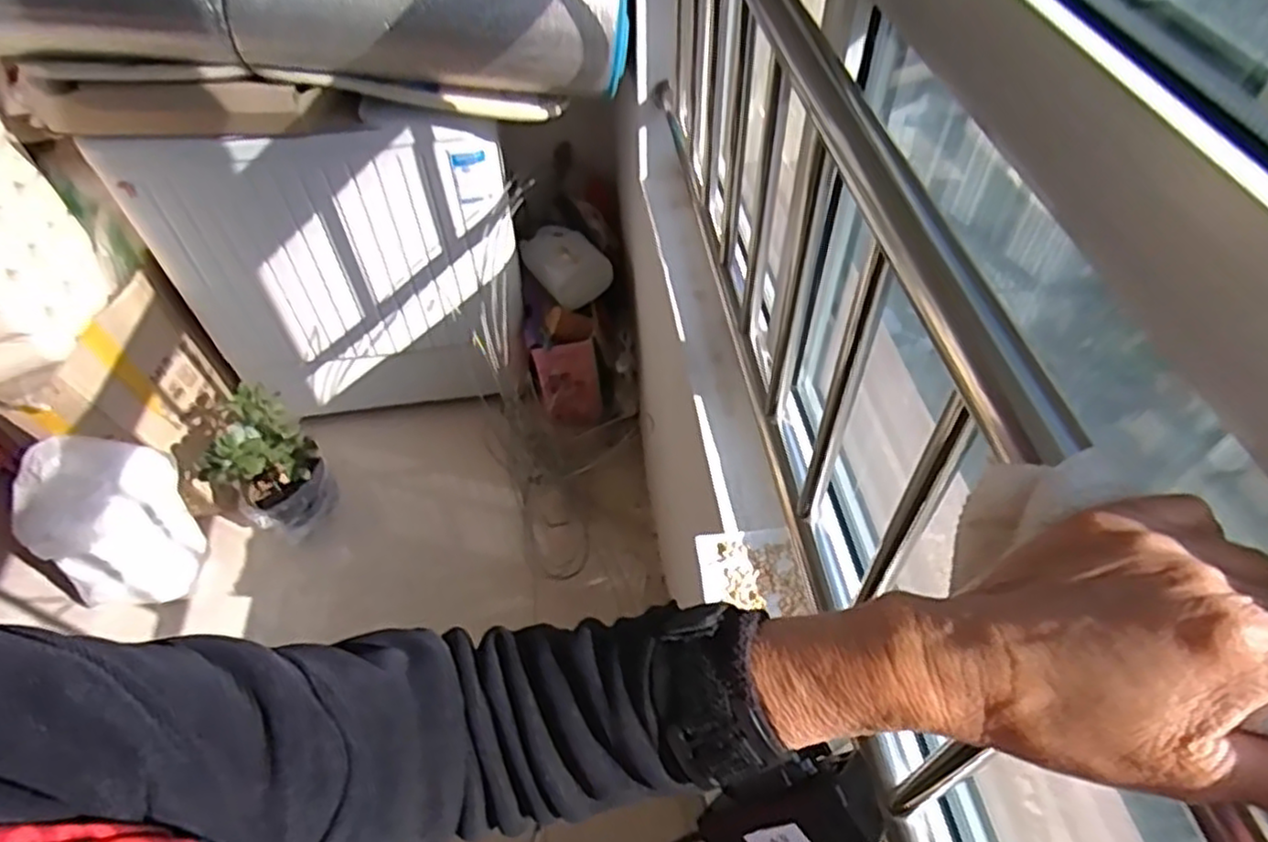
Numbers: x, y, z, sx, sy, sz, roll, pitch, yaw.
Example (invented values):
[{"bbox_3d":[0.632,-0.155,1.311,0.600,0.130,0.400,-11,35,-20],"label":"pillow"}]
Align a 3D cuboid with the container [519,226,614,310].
[{"bbox_3d":[-0.174,-0.373,1.767,0.228,0.119,0.154,36,60,27],"label":"container"}]

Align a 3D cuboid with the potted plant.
[{"bbox_3d":[-0.782,0.112,1.566,0.199,0.374,0.176,-35,58,-25],"label":"potted plant"}]

